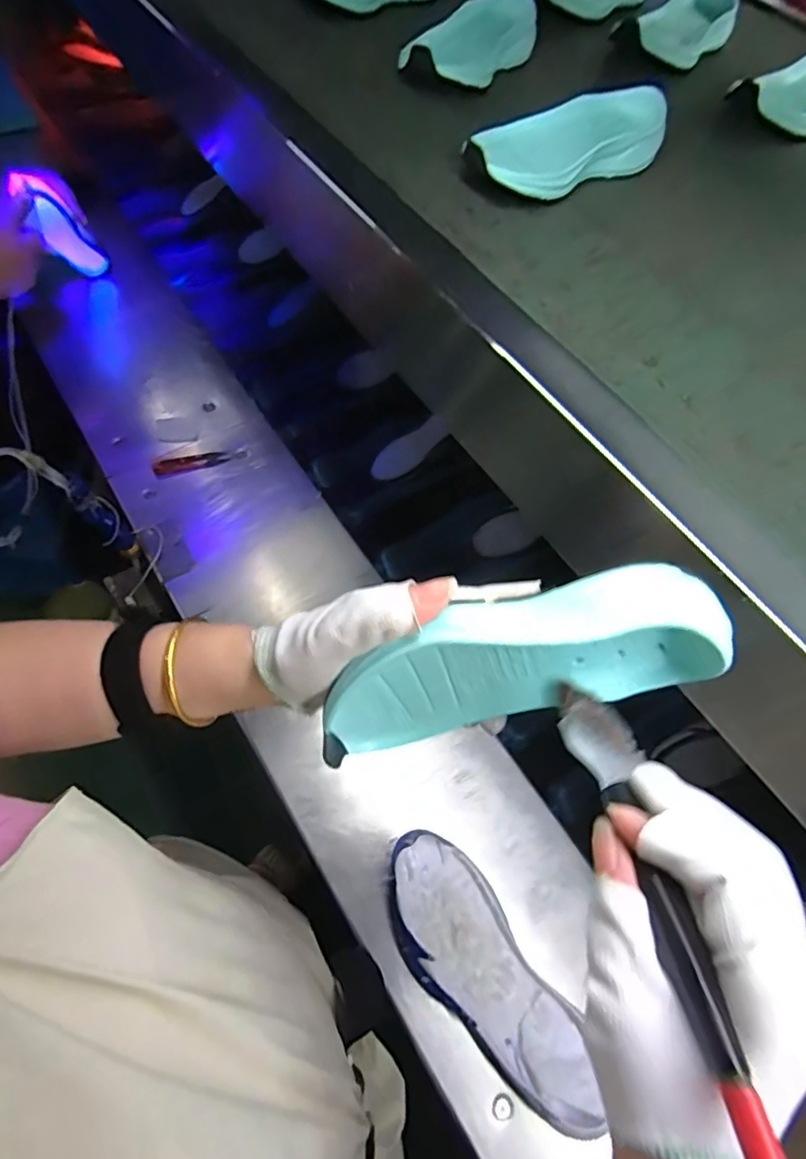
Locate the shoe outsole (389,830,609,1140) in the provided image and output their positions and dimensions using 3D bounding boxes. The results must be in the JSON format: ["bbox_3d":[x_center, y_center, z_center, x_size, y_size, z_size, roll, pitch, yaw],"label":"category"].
[{"bbox_3d":[0.072,0.360,0.529,0.097,0.049,0.253,-29,67,-24],"label":"shoe outsole"}]

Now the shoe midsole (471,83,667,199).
[{"bbox_3d":[0.129,-0.352,0.466,0.183,0.038,0.075,-24,65,-22],"label":"shoe midsole"}]

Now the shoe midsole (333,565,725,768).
[{"bbox_3d":[0.049,0.042,0.279,0.191,0.072,0.044,-20,62,14],"label":"shoe midsole"}]

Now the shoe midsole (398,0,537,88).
[{"bbox_3d":[0.067,-0.511,0.548,0.073,0.035,0.192,33,59,11],"label":"shoe midsole"}]

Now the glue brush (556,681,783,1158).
[{"bbox_3d":[0.099,0.112,0.220,0.036,0.021,0.175,-1,35,-5],"label":"glue brush"}]

